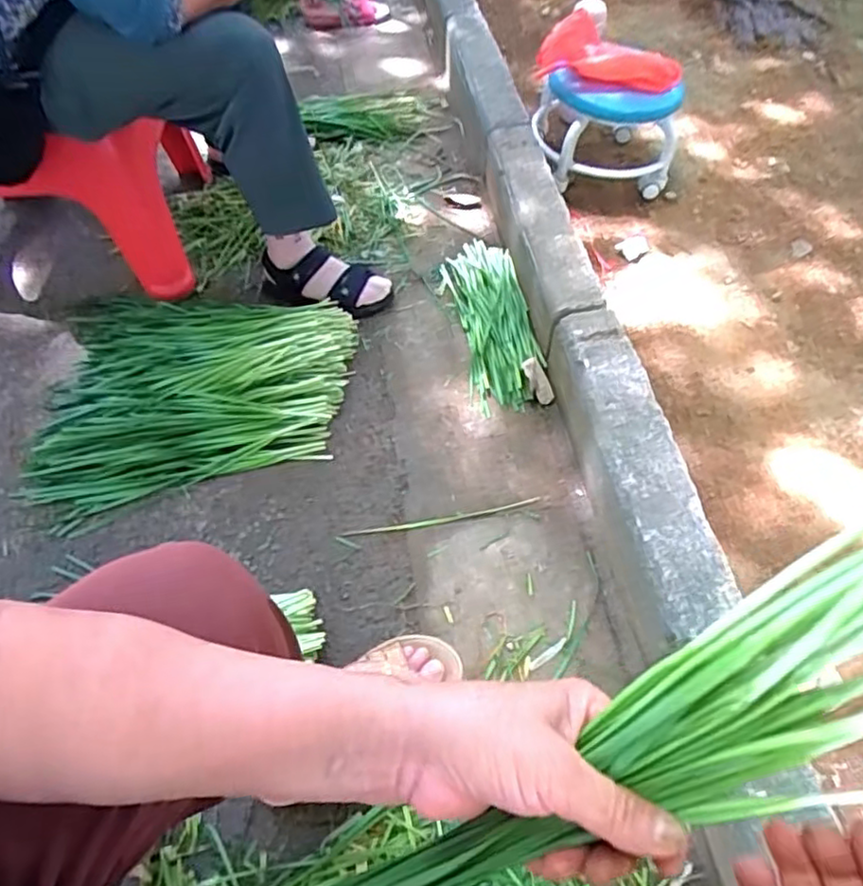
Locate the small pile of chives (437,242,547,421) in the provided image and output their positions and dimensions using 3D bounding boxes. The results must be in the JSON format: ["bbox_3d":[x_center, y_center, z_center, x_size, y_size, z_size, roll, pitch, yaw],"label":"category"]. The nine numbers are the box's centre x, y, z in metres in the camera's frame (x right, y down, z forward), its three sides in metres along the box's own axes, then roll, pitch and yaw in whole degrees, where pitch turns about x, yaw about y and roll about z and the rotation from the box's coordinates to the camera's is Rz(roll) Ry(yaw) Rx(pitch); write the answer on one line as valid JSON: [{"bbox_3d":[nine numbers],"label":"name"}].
[{"bbox_3d":[0.099,-0.209,1.112,0.136,0.039,0.360,-6,56,-3],"label":"small pile of chives"}]

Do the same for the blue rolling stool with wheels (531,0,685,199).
[{"bbox_3d":[0.331,-0.627,1.237,0.268,0.258,0.255,11,57,8],"label":"blue rolling stool with wheels"}]

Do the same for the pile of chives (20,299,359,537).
[{"bbox_3d":[-0.361,-0.091,1.007,0.453,0.081,0.420,-2,56,0],"label":"pile of chives"}]

